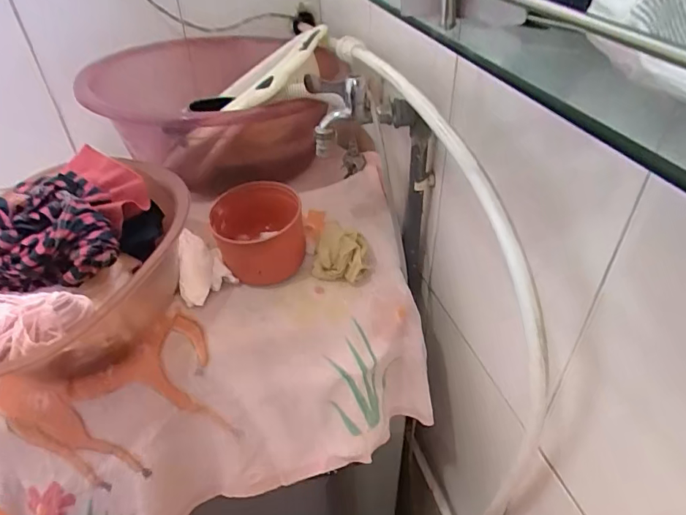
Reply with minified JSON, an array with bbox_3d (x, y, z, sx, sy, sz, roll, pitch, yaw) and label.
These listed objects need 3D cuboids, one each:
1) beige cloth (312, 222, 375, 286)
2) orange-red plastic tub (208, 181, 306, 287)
[{"bbox_3d":[0.002,-0.002,0.567,0.066,0.047,0.059,11,41,16],"label":"beige cloth"},{"bbox_3d":[-0.098,-0.029,0.568,0.101,0.089,0.092,-2,39,1],"label":"orange-red plastic tub"}]

